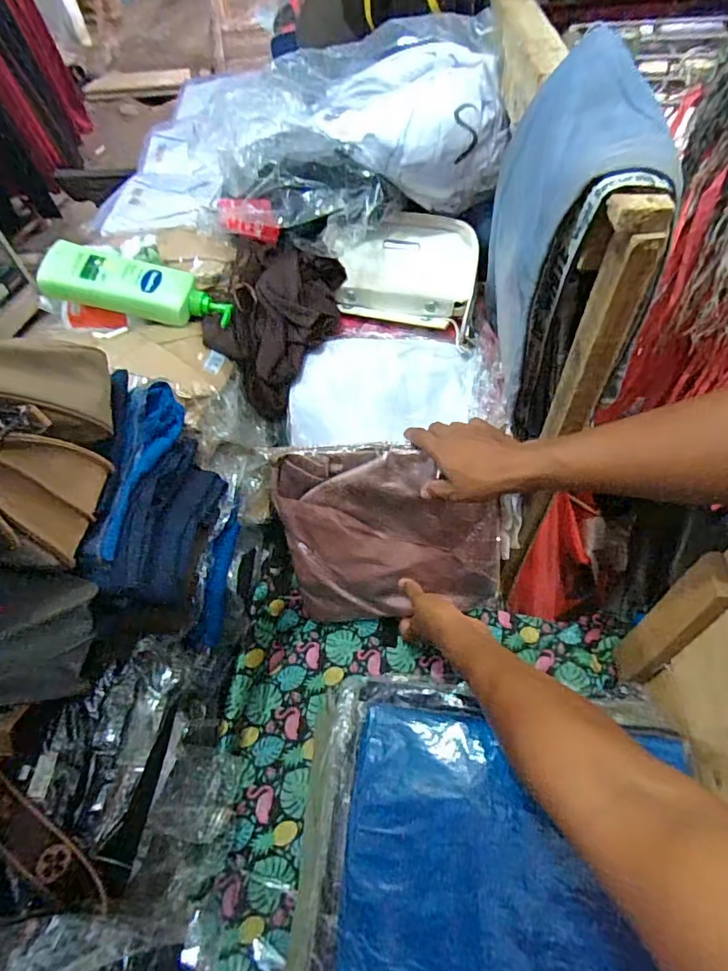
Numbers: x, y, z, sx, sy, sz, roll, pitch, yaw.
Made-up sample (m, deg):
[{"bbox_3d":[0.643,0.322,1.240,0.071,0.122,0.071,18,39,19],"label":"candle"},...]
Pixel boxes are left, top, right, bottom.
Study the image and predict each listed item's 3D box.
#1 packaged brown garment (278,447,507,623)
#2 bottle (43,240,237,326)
[{"bbox_3d":[0.033,0.069,0.636,0.271,0.244,0.025,-2,25,7],"label":"packaged brown garment"},{"bbox_3d":[-0.282,-0.245,0.627,0.236,0.042,0.071,13,56,-5],"label":"bottle"}]

